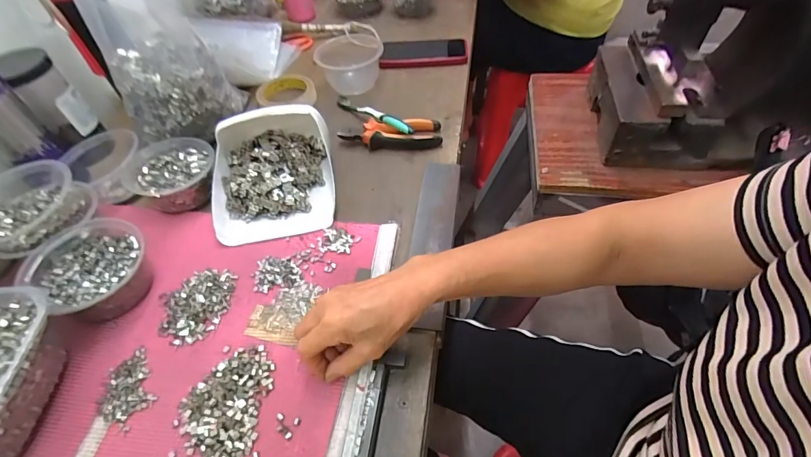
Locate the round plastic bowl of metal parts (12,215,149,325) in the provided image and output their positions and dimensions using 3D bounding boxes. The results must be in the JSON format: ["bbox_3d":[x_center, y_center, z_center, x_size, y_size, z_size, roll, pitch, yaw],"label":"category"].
[{"bbox_3d":[-0.339,0.045,0.442,0.119,0.059,0.105,25,57,21],"label":"round plastic bowl of metal parts"}]

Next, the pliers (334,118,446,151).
[{"bbox_3d":[-0.022,-0.144,0.604,0.148,0.025,0.052,2,52,5],"label":"pliers"}]

